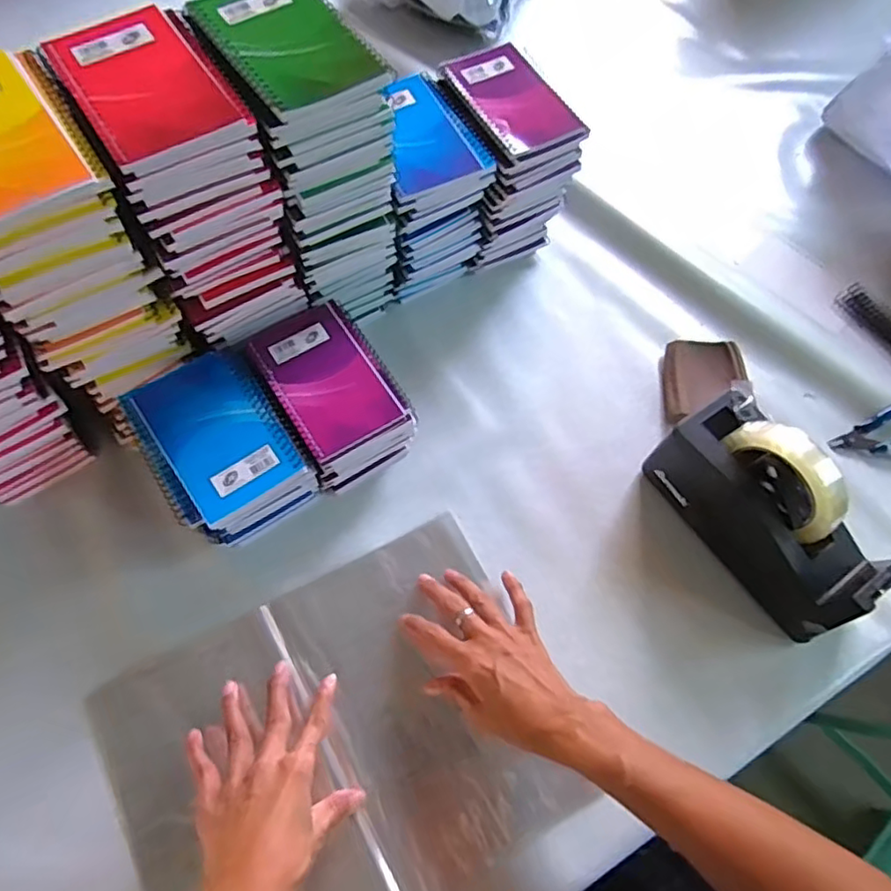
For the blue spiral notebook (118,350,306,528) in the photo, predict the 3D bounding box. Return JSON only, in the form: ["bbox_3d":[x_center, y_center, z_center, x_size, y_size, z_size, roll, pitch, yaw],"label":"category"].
[{"bbox_3d":[-0.182,-0.010,0.487,0.092,0.010,0.139,-34,72,-17],"label":"blue spiral notebook"}]

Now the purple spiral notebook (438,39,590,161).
[{"bbox_3d":[0.061,-0.324,0.575,0.084,0.017,0.130,-27,70,-15],"label":"purple spiral notebook"}]

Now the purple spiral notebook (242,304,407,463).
[{"bbox_3d":[-0.103,-0.057,0.518,0.082,0.009,0.138,-32,71,-16],"label":"purple spiral notebook"}]

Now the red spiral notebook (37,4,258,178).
[{"bbox_3d":[-0.193,-0.230,0.394,0.083,0.014,0.128,-33,71,-16],"label":"red spiral notebook"}]

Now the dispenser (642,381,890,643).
[{"bbox_3d":[0.276,0.051,0.516,0.076,0.133,0.193,-32,71,-16],"label":"dispenser"}]

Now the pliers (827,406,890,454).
[{"bbox_3d":[0.449,-0.018,0.613,0.127,0.009,0.074,-5,66,-6],"label":"pliers"}]

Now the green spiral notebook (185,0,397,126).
[{"bbox_3d":[-0.108,-0.275,0.416,0.084,0.018,0.131,-30,70,-15],"label":"green spiral notebook"}]

